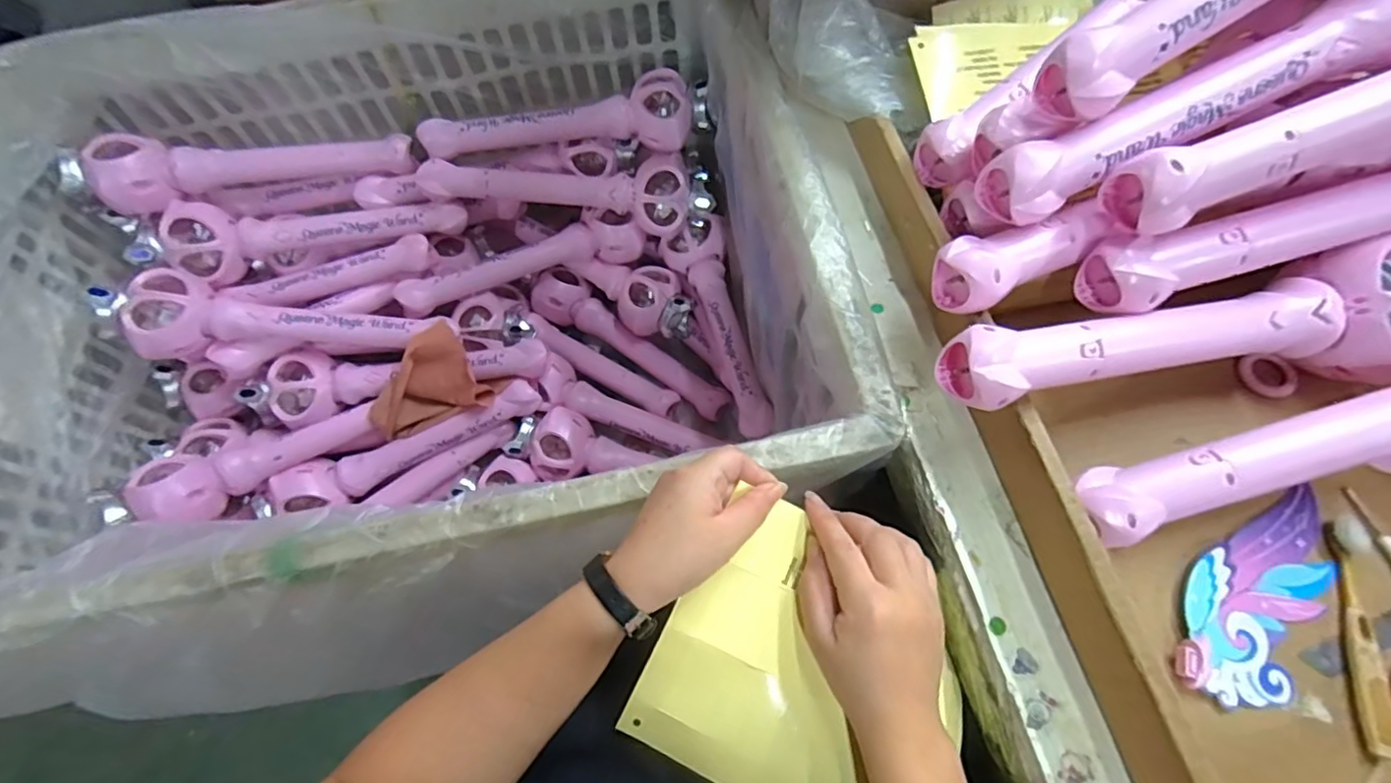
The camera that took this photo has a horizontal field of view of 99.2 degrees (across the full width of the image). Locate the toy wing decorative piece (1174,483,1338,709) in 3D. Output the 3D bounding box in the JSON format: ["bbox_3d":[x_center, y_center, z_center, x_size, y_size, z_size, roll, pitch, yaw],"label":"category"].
[{"bbox_3d":[0.351,0.123,0.369,0.069,0.008,0.157,35,70,12],"label":"toy wing decorative piece"}]

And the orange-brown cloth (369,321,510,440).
[{"bbox_3d":[-0.328,0.003,0.740,0.146,0.032,0.112,-45,106,2],"label":"orange-brown cloth"}]

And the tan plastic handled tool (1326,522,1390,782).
[{"bbox_3d":[0.395,0.152,0.349,0.018,0.012,0.143,13,67,9],"label":"tan plastic handled tool"}]

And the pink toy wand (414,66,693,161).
[{"bbox_3d":[-0.172,-0.341,0.756,0.334,0.069,0.076,-3,65,1],"label":"pink toy wand"}]

